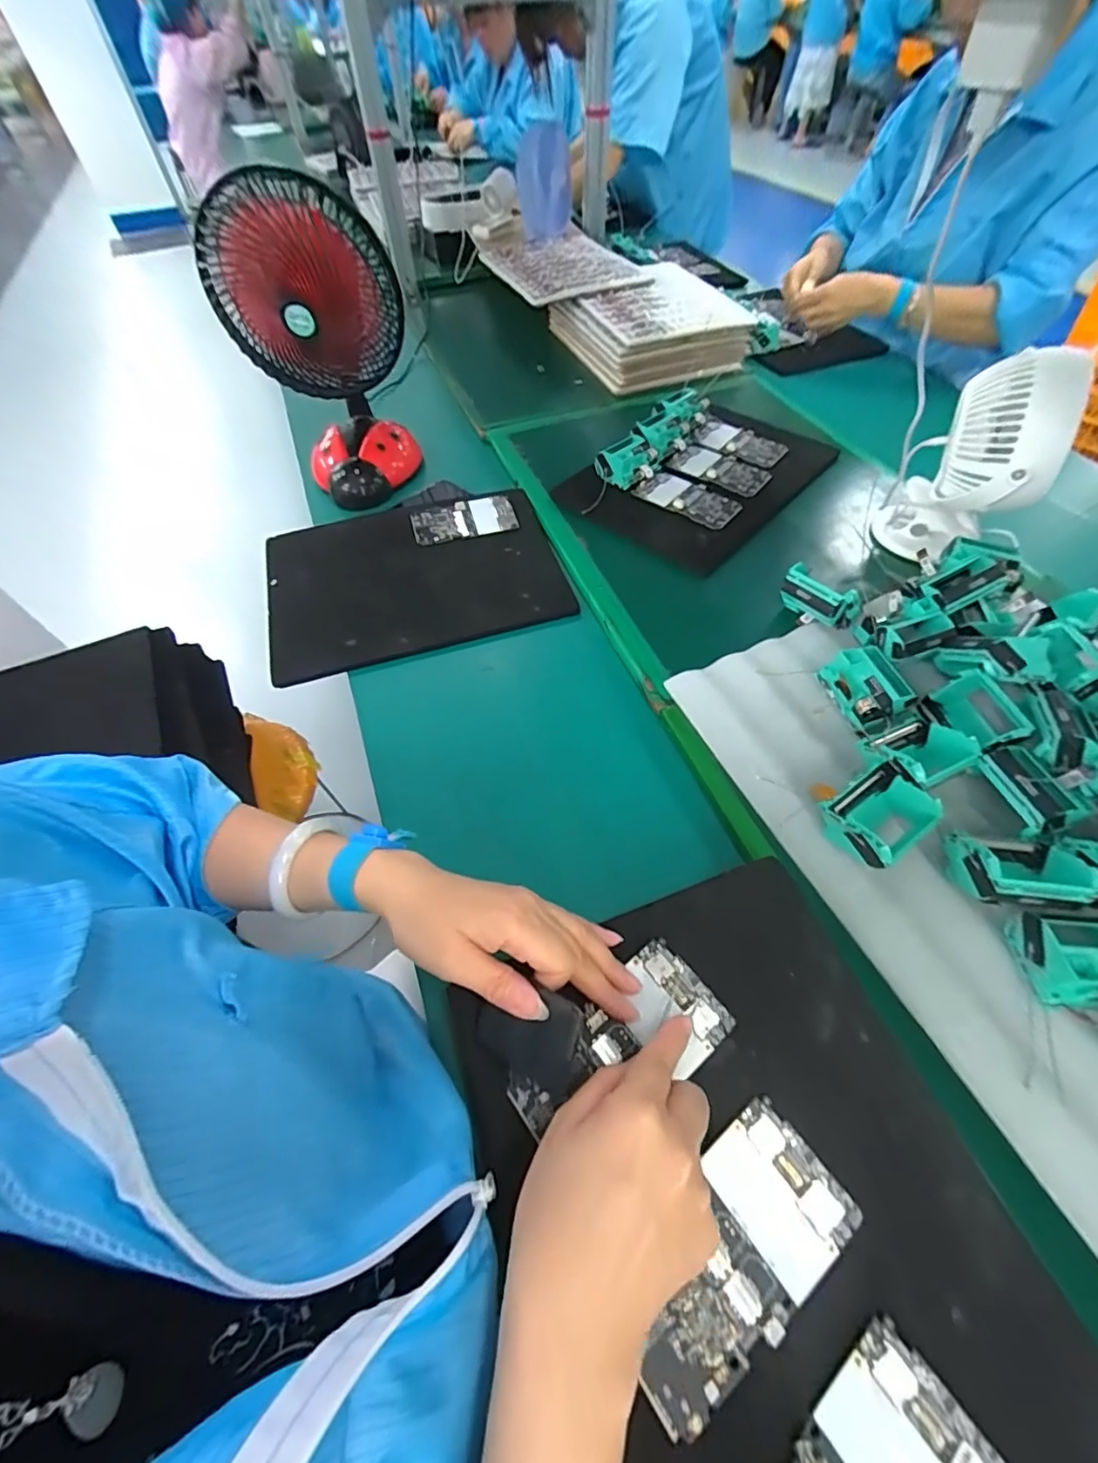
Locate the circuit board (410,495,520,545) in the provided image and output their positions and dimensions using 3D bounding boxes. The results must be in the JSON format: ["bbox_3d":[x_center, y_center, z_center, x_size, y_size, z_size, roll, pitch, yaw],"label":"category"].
[{"bbox_3d":[-0.109,-0.275,0.674,0.132,0.007,0.061,-13,76,-14],"label":"circuit board"}]

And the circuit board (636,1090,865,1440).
[{"bbox_3d":[0.091,0.260,0.262,0.127,0.005,0.065,-34,62,-19],"label":"circuit board"}]

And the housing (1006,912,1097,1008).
[{"bbox_3d":[0.355,0.150,0.347,0.064,0.031,0.053,1,57,3],"label":"housing"}]

